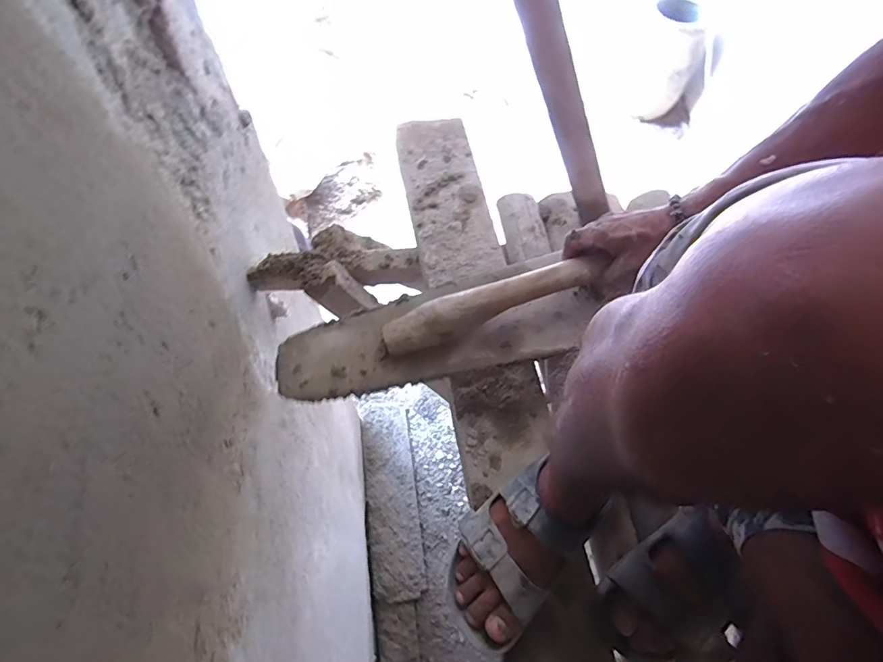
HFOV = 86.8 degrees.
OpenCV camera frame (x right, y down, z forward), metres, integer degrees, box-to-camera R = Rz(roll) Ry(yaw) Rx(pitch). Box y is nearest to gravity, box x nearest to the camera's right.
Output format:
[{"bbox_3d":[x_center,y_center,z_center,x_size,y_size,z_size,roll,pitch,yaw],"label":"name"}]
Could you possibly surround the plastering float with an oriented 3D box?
[{"bbox_3d":[-0.017,-0.006,0.556,0.378,0.066,0.118,-14,65,8],"label":"plastering float"}]

